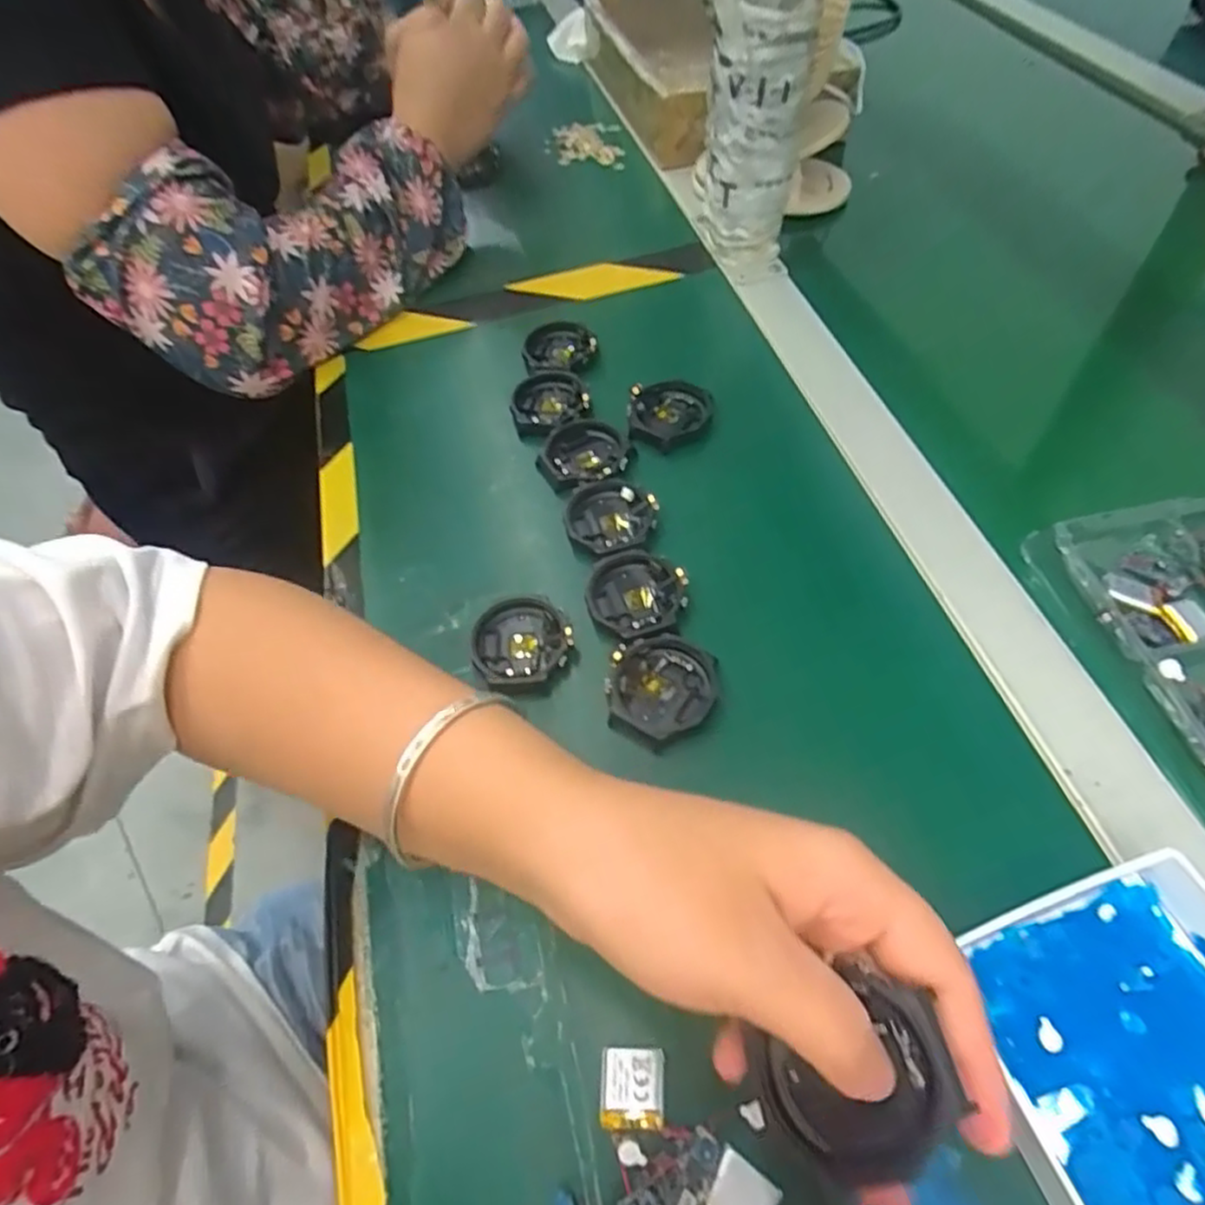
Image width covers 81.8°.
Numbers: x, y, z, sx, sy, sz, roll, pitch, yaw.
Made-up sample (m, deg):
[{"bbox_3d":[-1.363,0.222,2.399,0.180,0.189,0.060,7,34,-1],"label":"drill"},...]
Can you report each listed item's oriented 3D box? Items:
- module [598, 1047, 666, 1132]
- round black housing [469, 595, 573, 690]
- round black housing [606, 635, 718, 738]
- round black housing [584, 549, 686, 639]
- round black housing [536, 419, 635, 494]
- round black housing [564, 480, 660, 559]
[{"bbox_3d":[0.010,0.168,0.241,0.021,0.009,0.022,-2,56,4],"label":"module"},{"bbox_3d":[-0.041,0.019,0.345,0.048,0.013,0.047,-3,56,4],"label":"round black housing"},{"bbox_3d":[0.029,0.040,0.329,0.049,0.018,0.047,-3,56,4],"label":"round black housing"},{"bbox_3d":[0.016,-0.005,0.352,0.049,0.007,0.046,37,67,26],"label":"round black housing"},{"bbox_3d":[-0.010,-0.087,0.412,0.052,0.010,0.049,-3,56,4],"label":"round black housing"},{"bbox_3d":[0.003,-0.047,0.381,0.049,0.010,0.048,-3,56,4],"label":"round black housing"}]

